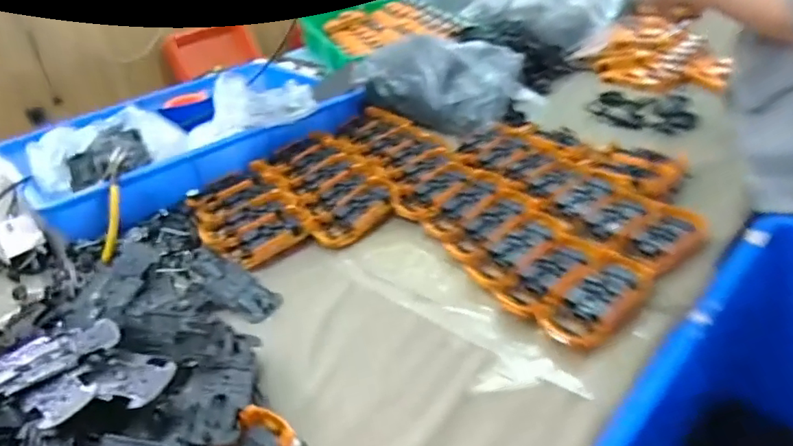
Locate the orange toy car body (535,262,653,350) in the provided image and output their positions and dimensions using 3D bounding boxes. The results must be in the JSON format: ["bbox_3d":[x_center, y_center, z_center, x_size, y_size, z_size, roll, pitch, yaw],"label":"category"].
[{"bbox_3d":[0.202,0.081,0.530,0.129,0.023,0.064,-28,41,-23],"label":"orange toy car body"}]

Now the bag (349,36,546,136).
[{"bbox_3d":[0.096,-0.284,0.980,0.284,0.099,0.225,21,46,33],"label":"bag"}]

